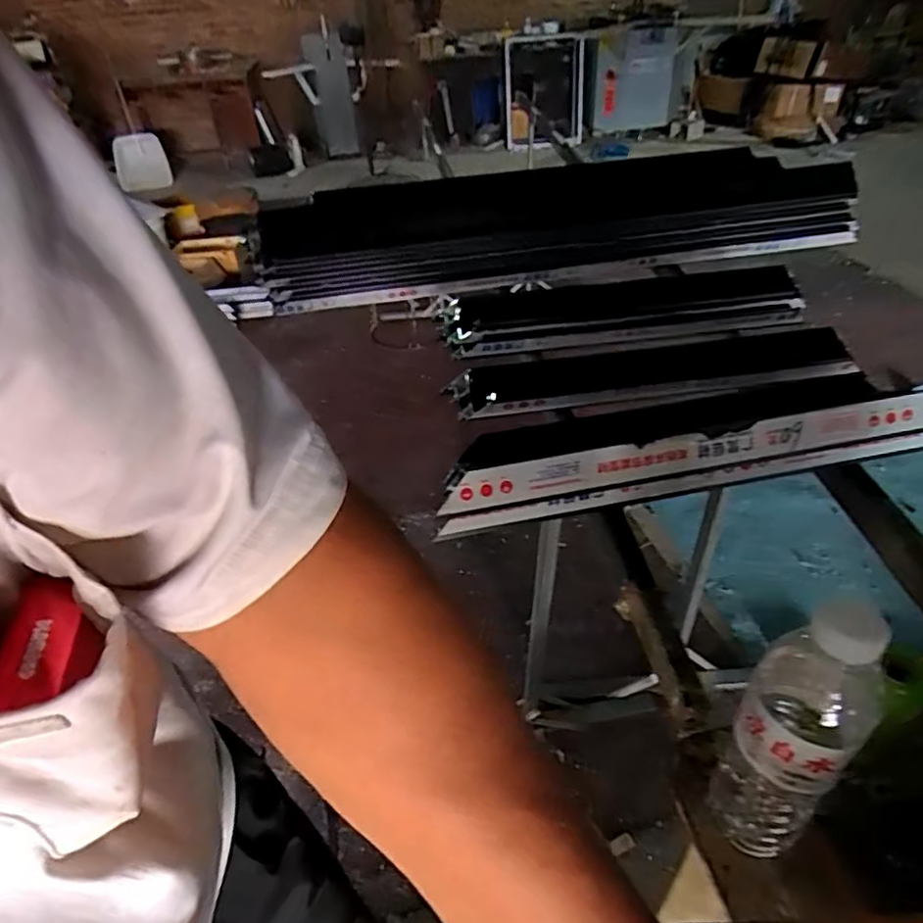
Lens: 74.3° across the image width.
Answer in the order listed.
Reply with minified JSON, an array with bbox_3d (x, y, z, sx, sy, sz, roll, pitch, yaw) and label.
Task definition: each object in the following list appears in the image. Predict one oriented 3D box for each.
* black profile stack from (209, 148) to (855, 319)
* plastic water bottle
[{"bbox_3d":[0.161,-0.466,1.192,1.124,0.156,0.304,-8,39,-4],"label":"black profile stack"},{"bbox_3d":[0.201,0.168,0.374,0.060,0.217,0.063,28,49,34],"label":"plastic water bottle"}]

